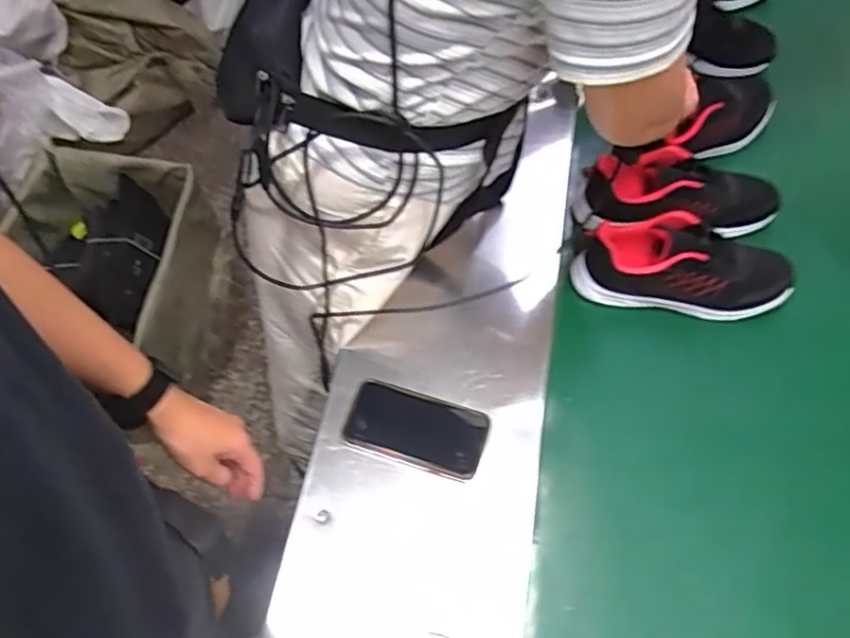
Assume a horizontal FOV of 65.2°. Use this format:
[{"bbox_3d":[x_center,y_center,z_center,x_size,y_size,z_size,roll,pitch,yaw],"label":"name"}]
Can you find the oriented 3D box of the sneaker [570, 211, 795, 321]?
[{"bbox_3d":[0.325,-0.065,0.831,0.265,0.082,0.095,7,60,2],"label":"sneaker"}]

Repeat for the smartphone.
[{"bbox_3d":[-0.008,0.119,0.724,0.147,0.008,0.079,16,61,8],"label":"smartphone"}]

